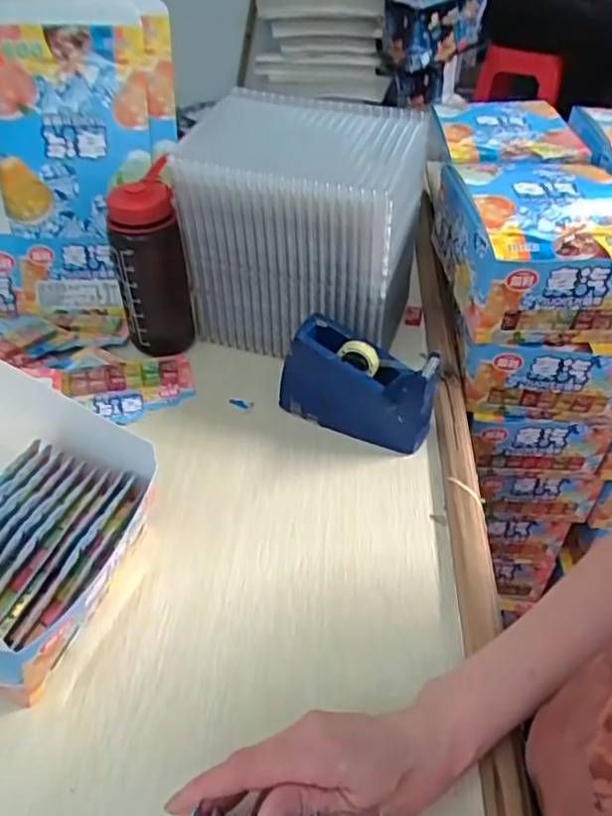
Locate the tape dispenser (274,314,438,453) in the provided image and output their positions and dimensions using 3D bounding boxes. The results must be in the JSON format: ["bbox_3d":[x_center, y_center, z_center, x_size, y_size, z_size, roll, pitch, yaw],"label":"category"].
[{"bbox_3d":[0.048,-0.021,0.569,0.139,0.090,0.050,18,45,18],"label":"tape dispenser"}]

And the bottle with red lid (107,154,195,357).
[{"bbox_3d":[-0.149,-0.132,0.614,0.062,0.169,0.054,-7,43,-9],"label":"bottle with red lid"}]

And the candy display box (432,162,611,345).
[{"bbox_3d":[0.223,-0.162,0.611,0.156,0.094,0.196,-2,42,-3],"label":"candy display box"}]

